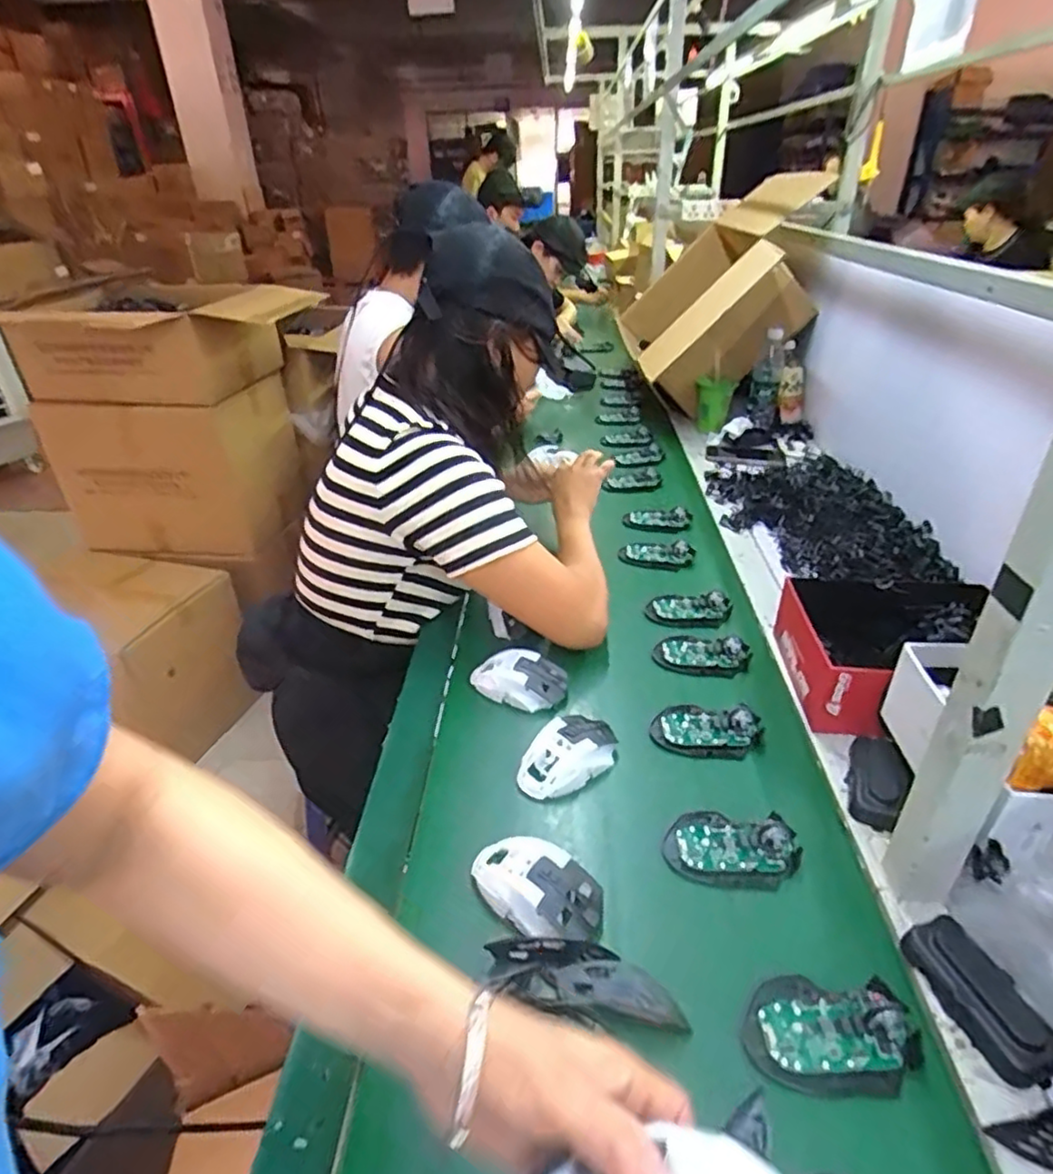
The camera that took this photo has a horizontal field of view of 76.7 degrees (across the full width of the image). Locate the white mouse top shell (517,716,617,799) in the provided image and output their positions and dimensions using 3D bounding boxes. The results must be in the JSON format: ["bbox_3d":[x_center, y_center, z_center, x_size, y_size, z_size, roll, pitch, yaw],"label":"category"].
[{"bbox_3d":[0.043,0.170,0.682,0.111,0.035,0.062,-24,36,-29],"label":"white mouse top shell"}]

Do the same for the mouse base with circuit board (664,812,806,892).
[{"bbox_3d":[0.180,0.229,0.586,0.113,0.017,0.069,1,31,8],"label":"mouse base with circuit board"}]

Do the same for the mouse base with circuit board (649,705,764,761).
[{"bbox_3d":[0.195,0.151,0.718,0.114,0.023,0.064,4,32,13],"label":"mouse base with circuit board"}]

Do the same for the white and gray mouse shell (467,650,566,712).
[{"bbox_3d":[-0.009,0.109,0.790,0.112,0.030,0.068,14,35,28],"label":"white and gray mouse shell"}]

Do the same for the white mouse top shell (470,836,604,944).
[{"bbox_3d":[0.007,0.253,0.553,0.119,0.036,0.069,14,35,28],"label":"white mouse top shell"}]

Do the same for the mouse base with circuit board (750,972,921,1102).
[{"bbox_3d":[0.215,0.311,0.465,0.112,0.018,0.074,1,31,9],"label":"mouse base with circuit board"}]

